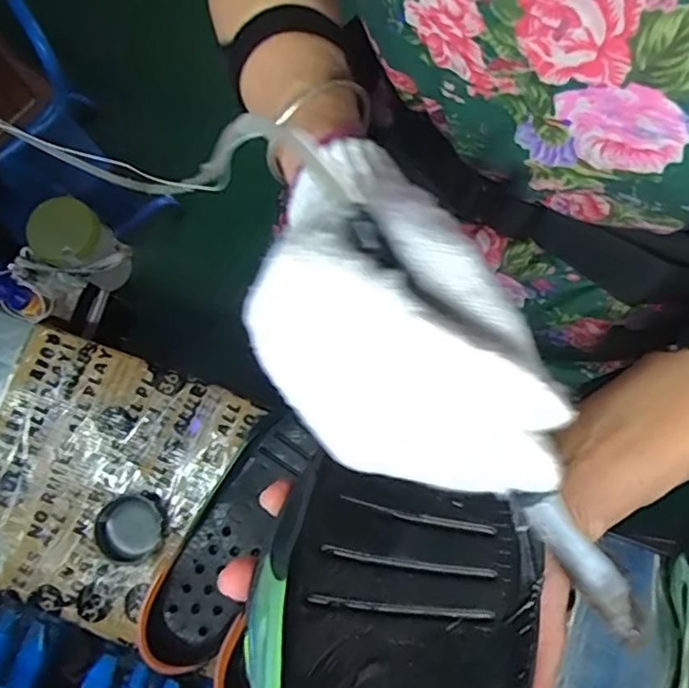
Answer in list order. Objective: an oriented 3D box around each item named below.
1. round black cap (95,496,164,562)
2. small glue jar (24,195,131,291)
[{"bbox_3d":[-0.196,0.169,0.571,0.062,0.026,0.056,-13,78,-2],"label":"round black cap"},{"bbox_3d":[-0.308,-0.111,0.736,0.087,0.121,0.076,44,82,9],"label":"small glue jar"}]

